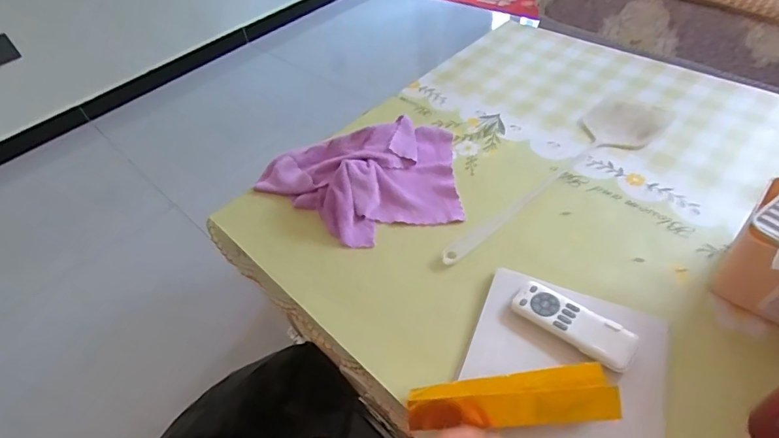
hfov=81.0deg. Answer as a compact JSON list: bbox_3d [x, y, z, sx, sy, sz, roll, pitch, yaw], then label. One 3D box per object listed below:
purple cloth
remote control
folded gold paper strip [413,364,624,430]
[{"bbox_3d":[-0.045,-0.055,0.677,0.307,0.054,0.210,-11,47,-1],"label":"purple cloth"},{"bbox_3d":[0.195,0.112,0.487,0.125,0.013,0.049,27,57,29],"label":"remote control"},{"bbox_3d":[0.111,0.167,0.425,0.183,0.031,0.049,-6,47,4],"label":"folded gold paper strip"}]

